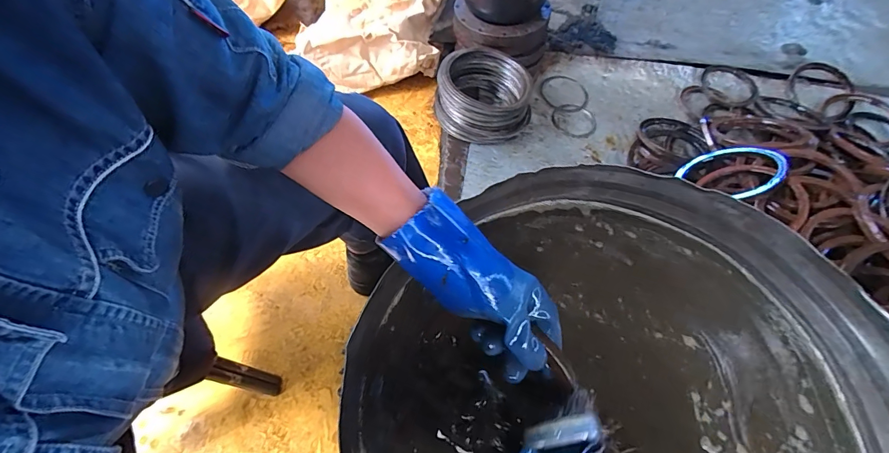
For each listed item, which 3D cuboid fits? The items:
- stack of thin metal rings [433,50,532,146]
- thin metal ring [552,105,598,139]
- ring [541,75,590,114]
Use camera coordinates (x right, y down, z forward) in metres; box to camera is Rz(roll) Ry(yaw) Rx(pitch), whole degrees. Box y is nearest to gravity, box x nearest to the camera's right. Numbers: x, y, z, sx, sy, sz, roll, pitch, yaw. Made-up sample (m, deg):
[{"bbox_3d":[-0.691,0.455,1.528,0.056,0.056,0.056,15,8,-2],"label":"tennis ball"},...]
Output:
[{"bbox_3d":[0.102,-0.322,0.987,0.232,0.149,0.228,25,63,11],"label":"stack of thin metal rings"},{"bbox_3d":[0.342,-0.280,1.027,0.119,0.012,0.114,1,61,-2],"label":"thin metal ring"},{"bbox_3d":[0.330,-0.361,1.074,0.136,0.010,0.135,16,62,6],"label":"ring"}]

